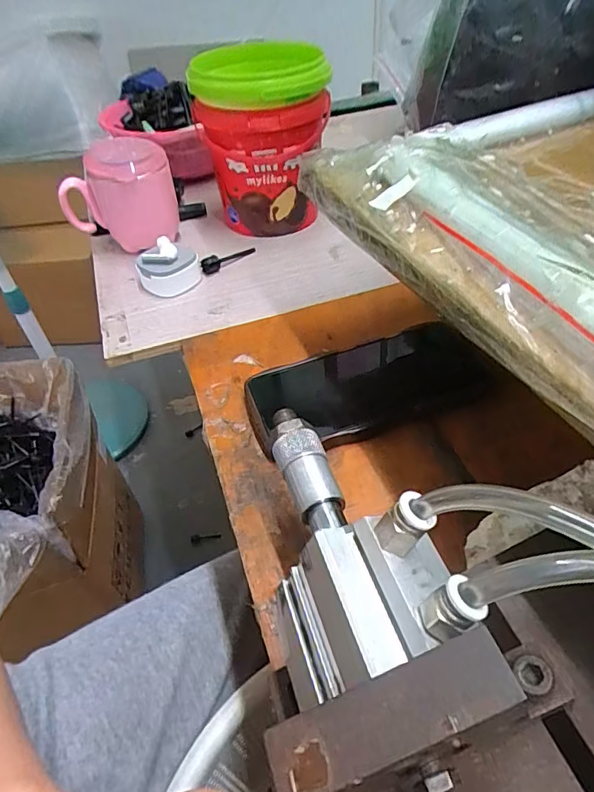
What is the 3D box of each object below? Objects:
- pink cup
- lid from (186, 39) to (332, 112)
[{"bbox_3d":[-0.184,-0.205,0.511,0.112,0.103,0.082,-13,46,-7],"label":"pink cup"},{"bbox_3d":[-0.039,-0.308,0.469,0.130,0.032,0.103,-16,46,-10],"label":"lid"}]

